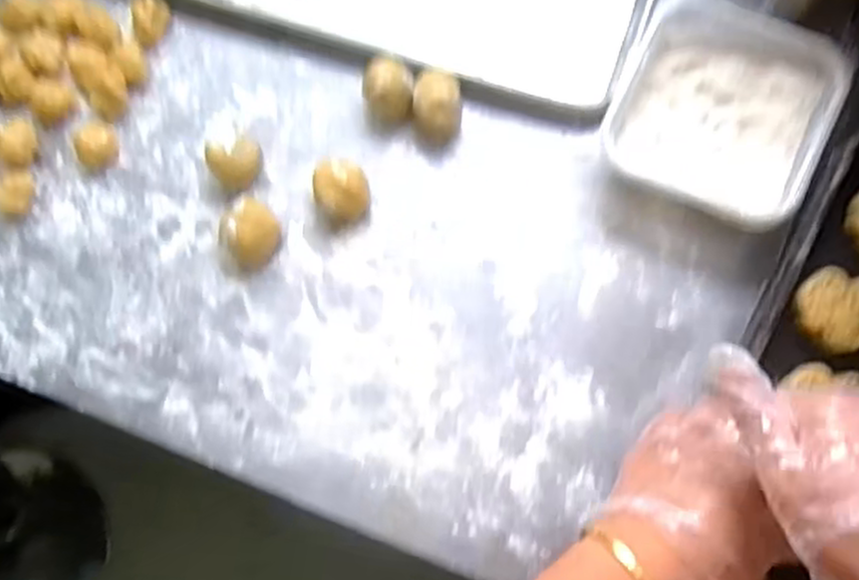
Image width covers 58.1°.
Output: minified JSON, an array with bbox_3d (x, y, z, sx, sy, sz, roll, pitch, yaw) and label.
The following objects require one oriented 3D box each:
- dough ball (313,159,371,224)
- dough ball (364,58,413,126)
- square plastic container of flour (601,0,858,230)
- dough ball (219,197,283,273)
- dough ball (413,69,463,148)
[{"bbox_3d":[-0.074,-0.085,0.666,0.046,0.038,0.047,-1,82,4],"label":"dough ball"},{"bbox_3d":[-0.034,-0.171,0.671,0.042,0.041,0.047,-10,81,3],"label":"dough ball"},{"bbox_3d":[0.235,-0.141,0.634,0.160,0.062,0.163,26,85,8],"label":"square plastic container of flour"},{"bbox_3d":[-0.151,-0.046,0.661,0.046,0.041,0.054,35,86,8],"label":"dough ball"},{"bbox_3d":[0.008,-0.160,0.671,0.042,0.040,0.058,4,82,5],"label":"dough ball"}]

